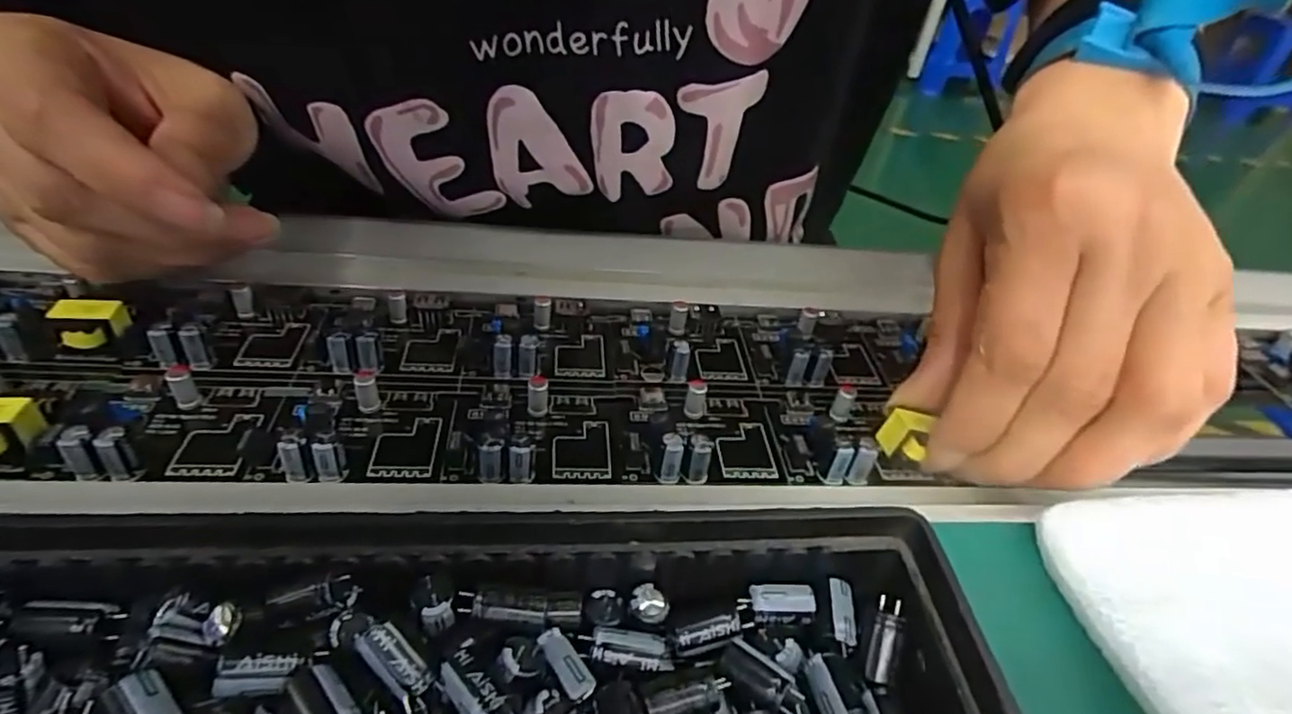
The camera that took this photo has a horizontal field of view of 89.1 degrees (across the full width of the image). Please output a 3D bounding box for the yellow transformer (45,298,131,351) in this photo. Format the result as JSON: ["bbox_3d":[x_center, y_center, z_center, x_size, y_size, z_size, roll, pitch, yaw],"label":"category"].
[{"bbox_3d":[-0.176,-0.011,0.207,0.017,0.014,0.011,-6,37,-15],"label":"yellow transformer"}]

